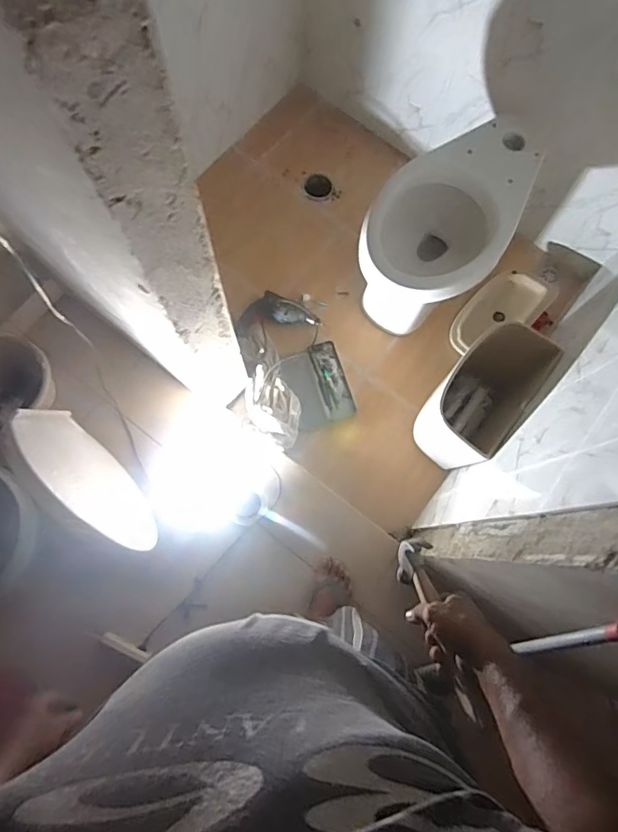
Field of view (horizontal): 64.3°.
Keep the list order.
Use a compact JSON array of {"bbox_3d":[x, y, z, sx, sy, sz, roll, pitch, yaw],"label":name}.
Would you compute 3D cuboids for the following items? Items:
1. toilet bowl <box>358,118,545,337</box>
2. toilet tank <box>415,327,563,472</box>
[{"bbox_3d":[0.403,-0.550,1.510,0.353,0.417,0.589,30,78,7],"label":"toilet bowl"},{"bbox_3d":[0.484,-0.050,1.429,0.213,0.312,0.379,34,78,8],"label":"toilet tank"}]

